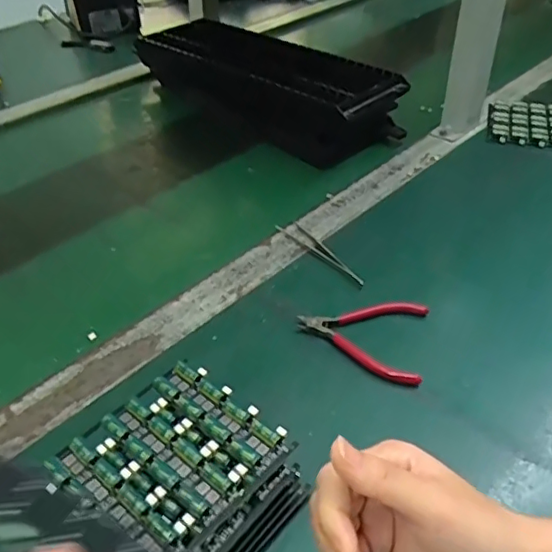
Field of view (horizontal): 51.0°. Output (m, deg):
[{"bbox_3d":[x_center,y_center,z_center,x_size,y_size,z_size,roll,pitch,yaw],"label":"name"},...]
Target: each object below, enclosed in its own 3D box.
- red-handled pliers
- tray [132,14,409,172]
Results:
[{"bbox_3d":[0.075,0.052,0.511,0.109,0.009,0.090,7,40,10],"label":"red-handled pliers"},{"bbox_3d":[-0.031,-0.288,0.861,0.445,0.092,0.135,30,49,33],"label":"tray"}]

